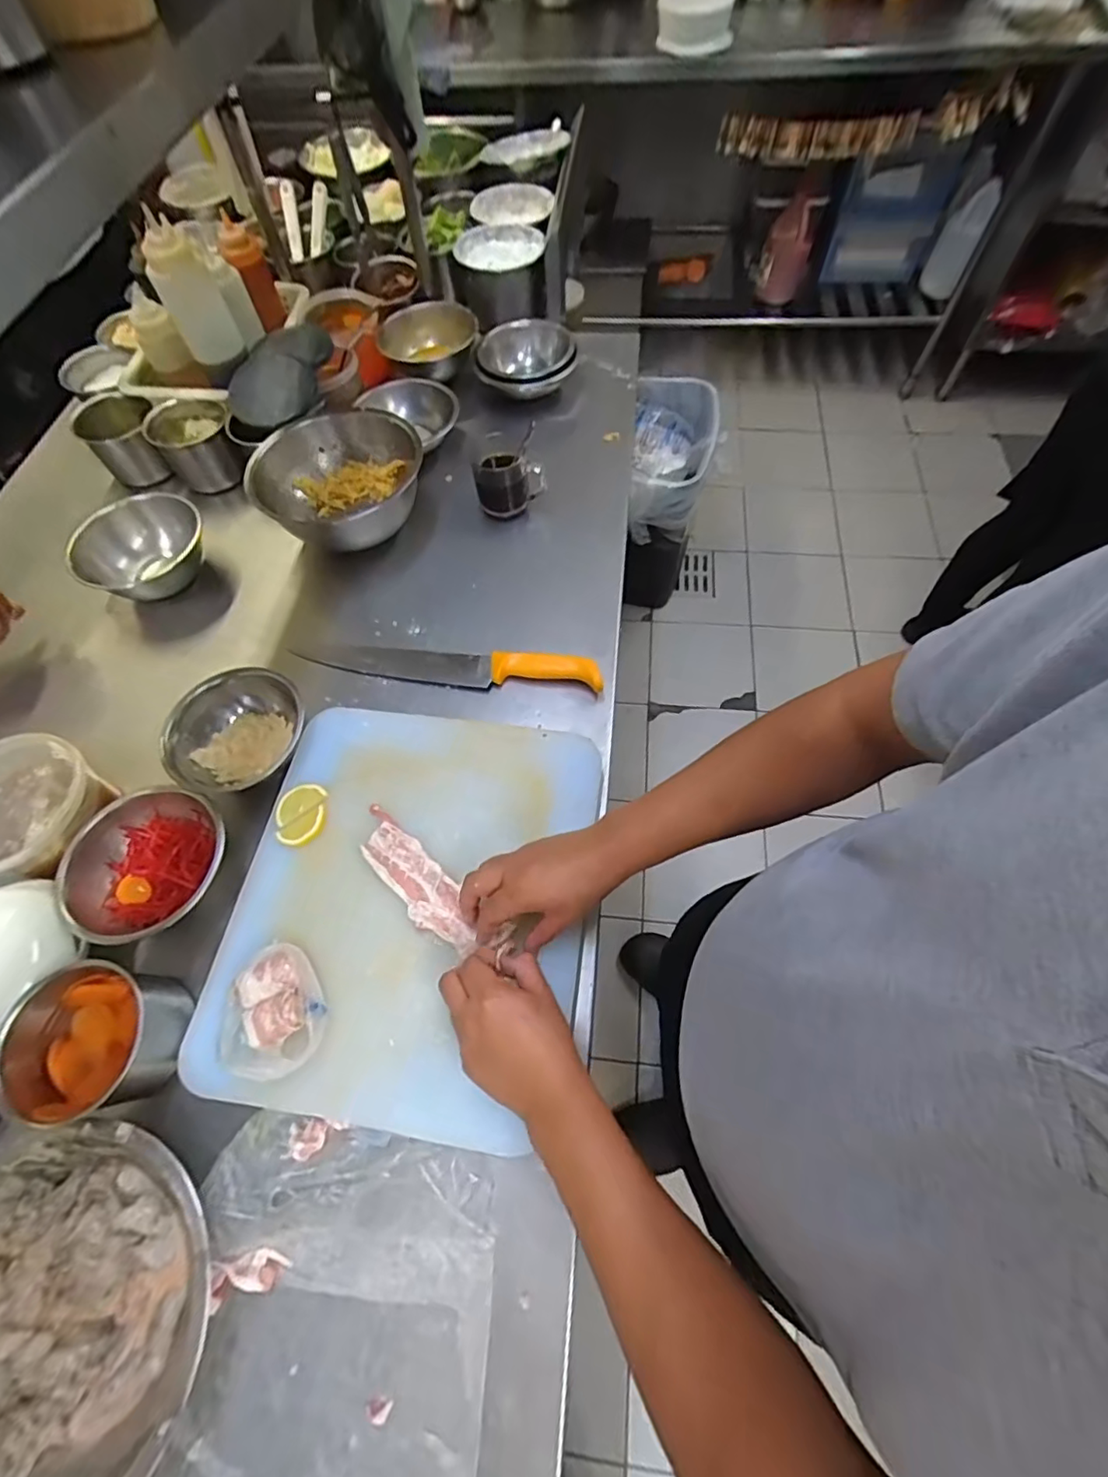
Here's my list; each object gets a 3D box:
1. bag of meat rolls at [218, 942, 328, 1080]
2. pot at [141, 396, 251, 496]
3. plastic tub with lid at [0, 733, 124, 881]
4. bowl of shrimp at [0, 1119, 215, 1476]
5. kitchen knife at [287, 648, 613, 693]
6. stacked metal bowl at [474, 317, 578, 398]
[{"bbox_3d":[-0.251,0.243,0.506,0.090,0.029,0.102,-33,67,-13],"label":"bag of meat rolls"},{"bbox_3d":[-0.567,-0.472,0.922,0.115,0.106,0.130,-27,66,-10],"label":"pot"},{"bbox_3d":[-0.553,0.075,0.606,0.121,0.088,0.143,4,64,5],"label":"plastic tub with lid"},{"bbox_3d":[-0.381,0.440,0.437,0.236,0.068,0.240,-1,64,2],"label":"bowl of shrimp"},{"bbox_3d":[-0.136,-0.091,0.719,0.387,0.030,0.047,5,64,5],"label":"kitchen knife"},{"bbox_3d":[-0.043,-0.645,0.966,0.159,0.054,0.144,4,64,5],"label":"stacked metal bowl"}]

